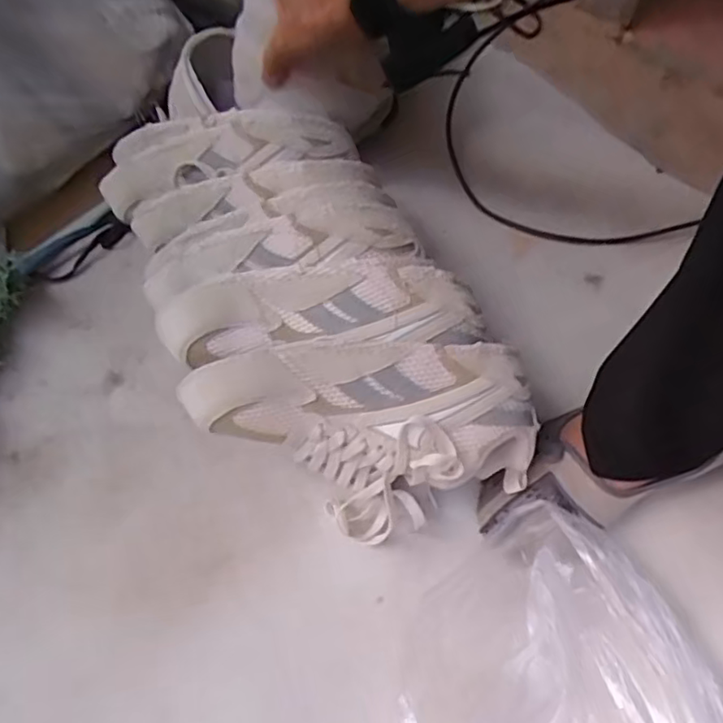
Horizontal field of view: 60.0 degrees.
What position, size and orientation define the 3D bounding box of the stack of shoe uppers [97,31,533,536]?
[{"bbox_3d":[-0.058,-0.056,0.491,0.191,0.150,0.394,-25,64,-15],"label":"stack of shoe uppers"}]

